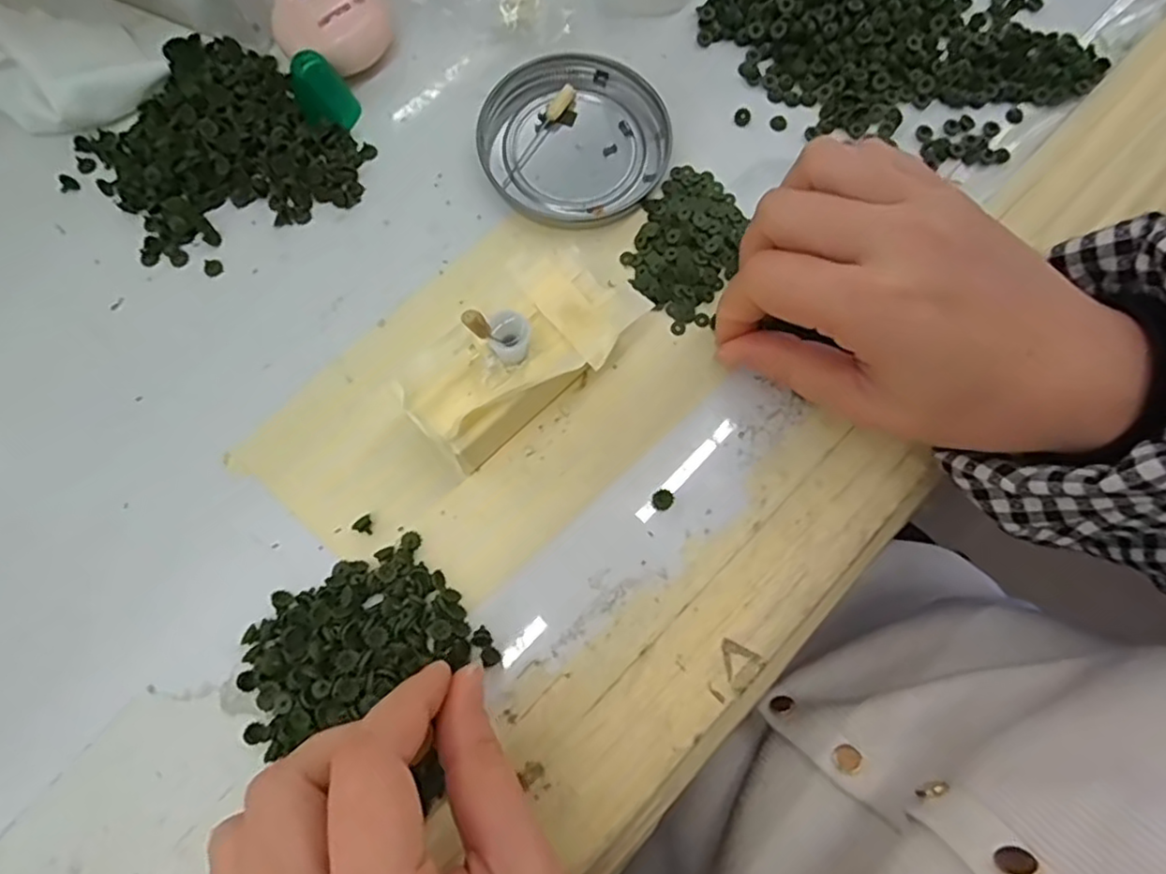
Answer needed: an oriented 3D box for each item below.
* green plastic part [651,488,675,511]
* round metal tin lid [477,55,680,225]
[{"bbox_3d":[0.030,0.023,0.247,0.008,0.004,0.008,0,76,-1],"label":"green plastic part"},{"bbox_3d":[-0.003,-0.127,0.281,0.080,0.008,0.071,0,76,-1],"label":"round metal tin lid"}]

